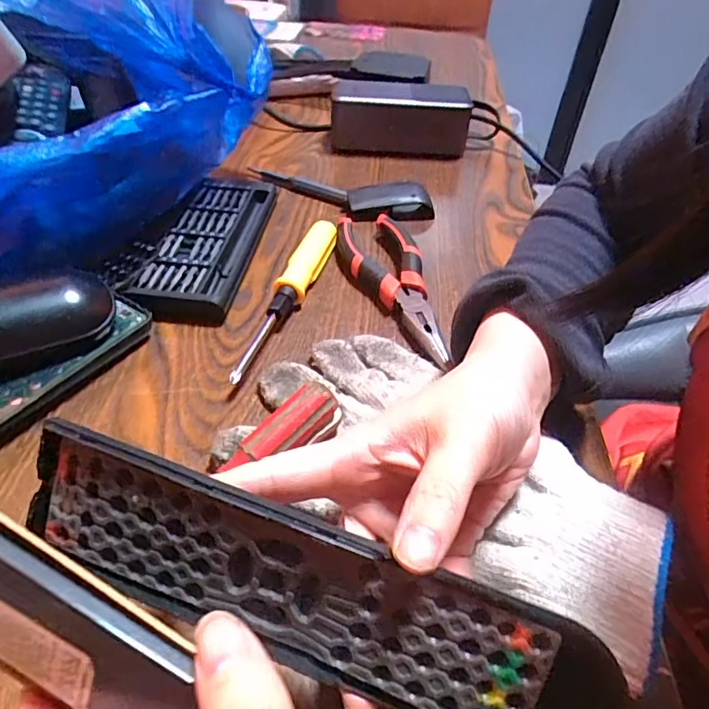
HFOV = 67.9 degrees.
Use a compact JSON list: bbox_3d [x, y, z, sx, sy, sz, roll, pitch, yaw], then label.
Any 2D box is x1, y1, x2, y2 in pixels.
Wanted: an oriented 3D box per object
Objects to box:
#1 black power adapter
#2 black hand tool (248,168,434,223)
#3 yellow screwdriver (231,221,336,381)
[{"bbox_3d":[0.043,-0.220,0.492,0.129,0.052,0.051,-2,44,-5],"label":"black power adapter"},{"bbox_3d":[-0.013,-0.132,0.429,0.152,0.011,0.048,14,46,10],"label":"black hand tool"},{"bbox_3d":[-0.040,-0.039,0.333,0.017,0.024,0.148,13,45,10],"label":"yellow screwdriver"}]

